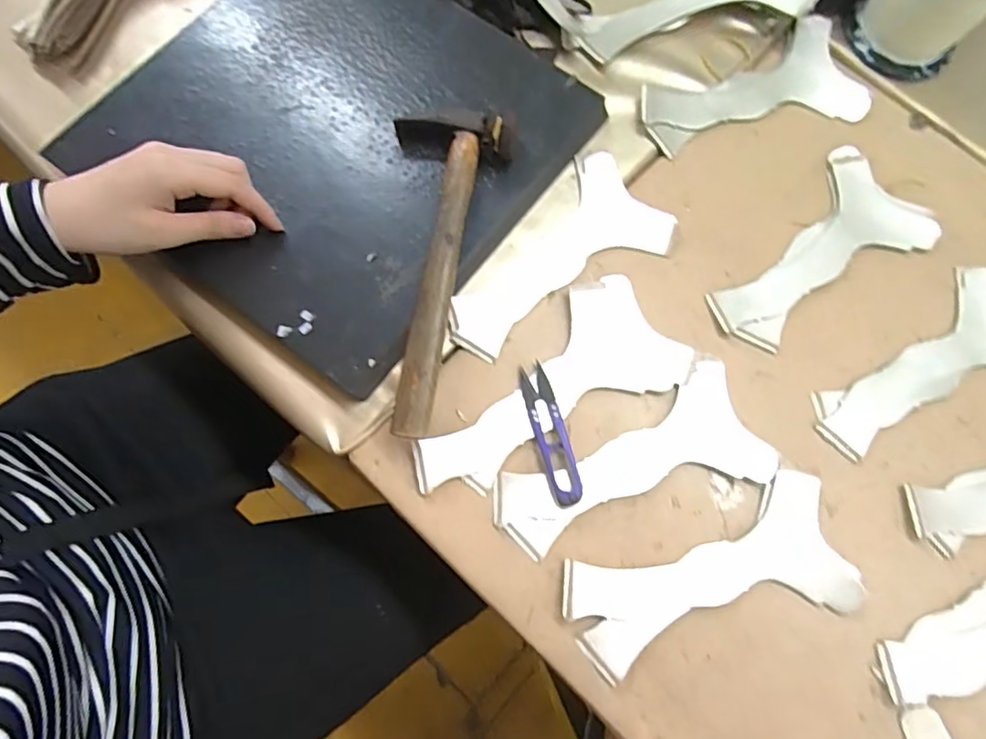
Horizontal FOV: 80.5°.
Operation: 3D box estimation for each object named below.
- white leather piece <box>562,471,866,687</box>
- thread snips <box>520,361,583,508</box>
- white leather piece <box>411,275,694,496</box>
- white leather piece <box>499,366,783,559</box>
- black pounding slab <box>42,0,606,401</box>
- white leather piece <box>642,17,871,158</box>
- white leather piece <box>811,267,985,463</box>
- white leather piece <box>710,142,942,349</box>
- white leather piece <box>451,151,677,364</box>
[{"bbox_3d":[0.141,0.138,0.382,0.186,0.005,0.086,-17,77,-7],"label":"white leather piece"},{"bbox_3d":[0.040,0.044,0.406,0.023,0.009,0.101,-15,75,-5],"label":"thread snips"},{"bbox_3d":[0.033,0.010,0.417,0.207,0.007,0.091,-28,79,-10],"label":"white leather piece"},{"bbox_3d":[0.094,0.070,0.402,0.186,0.006,0.081,-24,76,-8],"label":"white leather piece"},{"bbox_3d":[-0.120,-0.177,0.445,0.299,0.031,0.298,35,78,9],"label":"black pounding slab"},{"bbox_3d":[0.214,-0.223,0.481,0.184,0.019,0.089,-23,76,-8],"label":"white leather piece"},{"bbox_3d":[0.326,0.009,0.423,0.188,0.004,0.093,-37,78,-11],"label":"white leather piece"},{"bbox_3d":[0.256,-0.082,0.448,0.095,0.005,0.184,41,80,10],"label":"white leather piece"},{"bbox_3d":[0.042,-0.086,0.445,0.186,0.009,0.090,-36,81,-12],"label":"white leather piece"}]

